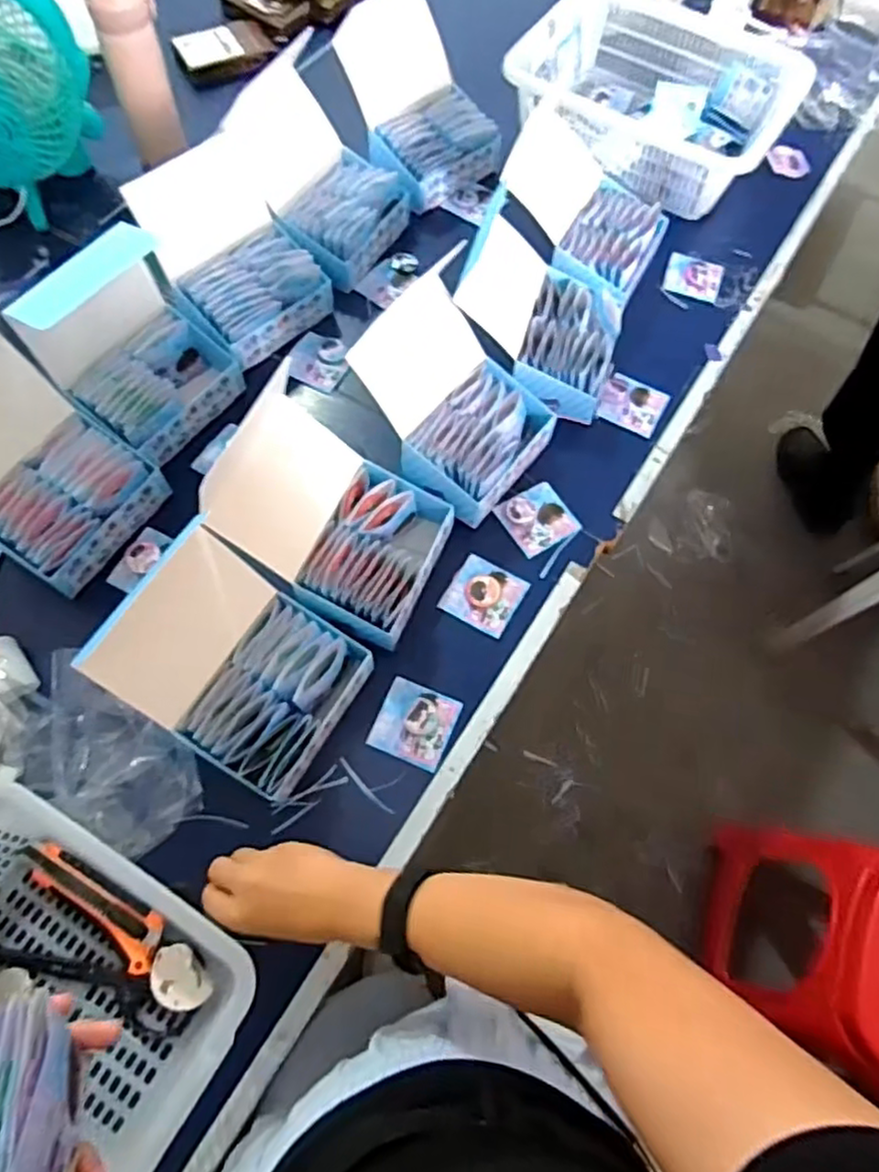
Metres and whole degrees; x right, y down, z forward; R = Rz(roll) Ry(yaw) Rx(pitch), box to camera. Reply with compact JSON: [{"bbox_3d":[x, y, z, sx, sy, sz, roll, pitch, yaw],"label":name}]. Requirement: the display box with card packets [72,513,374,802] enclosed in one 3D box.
[{"bbox_3d":[-0.169,0.066,0.580,0.178,0.119,0.146,31,69,10],"label":"display box with card packets"}]

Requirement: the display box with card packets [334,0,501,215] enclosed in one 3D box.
[{"bbox_3d":[-0.027,-0.614,0.879,0.164,0.152,0.187,-35,73,-16],"label":"display box with card packets"}]

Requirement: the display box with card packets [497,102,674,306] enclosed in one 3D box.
[{"bbox_3d":[0.177,-0.451,0.818,0.194,0.147,0.166,35,70,11],"label":"display box with card packets"}]

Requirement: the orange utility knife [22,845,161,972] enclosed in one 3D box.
[{"bbox_3d":[-0.274,0.248,0.551,0.137,0.025,0.037,32,69,10],"label":"orange utility knife"}]

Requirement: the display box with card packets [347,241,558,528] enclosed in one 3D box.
[{"bbox_3d":[0.015,-0.185,0.697,0.177,0.139,0.163,36,70,12],"label":"display box with card packets"}]

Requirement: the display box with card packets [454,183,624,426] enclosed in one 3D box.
[{"bbox_3d":[0.111,-0.290,0.759,0.179,0.129,0.167,21,67,6],"label":"display box with card packets"}]

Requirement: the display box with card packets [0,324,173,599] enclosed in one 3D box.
[{"bbox_3d":[-0.375,-0.107,0.639,0.154,0.189,0.151,30,69,10],"label":"display box with card packets"}]

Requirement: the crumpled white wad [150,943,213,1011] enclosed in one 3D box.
[{"bbox_3d":[-0.202,0.305,0.537,0.035,0.017,0.049,-34,73,-16],"label":"crumpled white wad"}]

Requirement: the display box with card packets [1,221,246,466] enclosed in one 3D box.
[{"bbox_3d":[-0.297,-0.235,0.683,0.122,0.153,0.154,38,70,12],"label":"display box with card packets"}]

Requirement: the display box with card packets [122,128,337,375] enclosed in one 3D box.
[{"bbox_3d":[-0.222,-0.360,0.758,0.152,0.146,0.161,42,71,14],"label":"display box with card packets"}]

